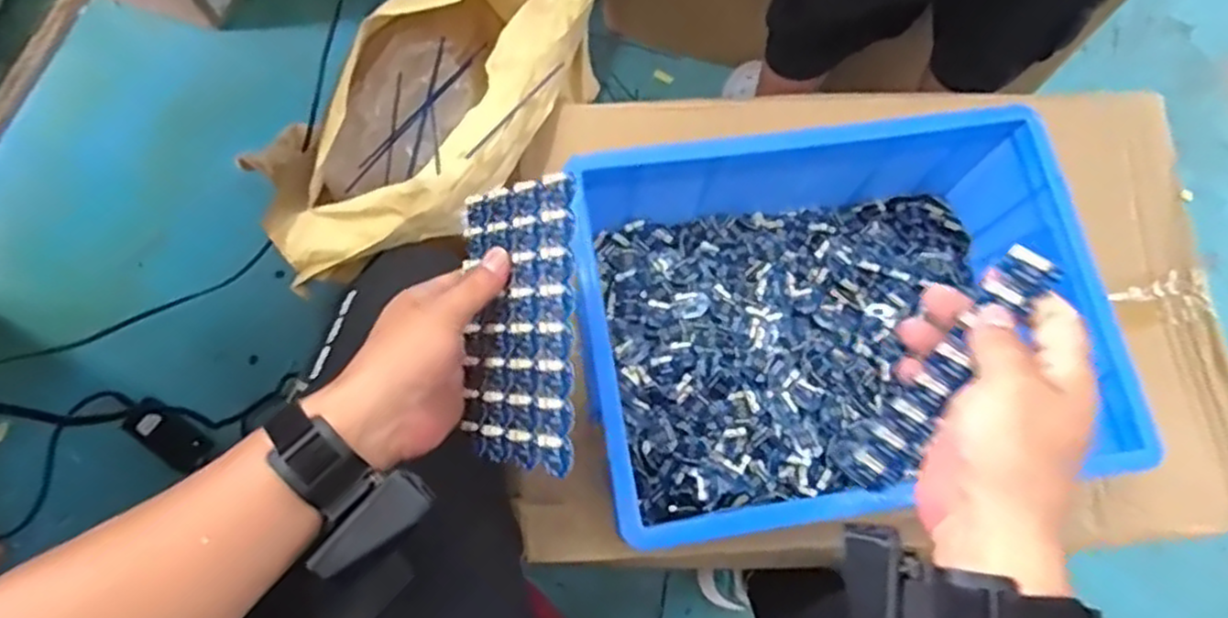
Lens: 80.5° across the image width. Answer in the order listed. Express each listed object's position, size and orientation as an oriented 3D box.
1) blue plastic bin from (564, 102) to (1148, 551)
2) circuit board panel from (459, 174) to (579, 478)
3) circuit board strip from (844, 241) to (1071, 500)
[{"bbox_3d":[0.183,0.011,0.617,0.386,0.131,0.315,-11,76,-5],"label":"blue plastic bin"},{"bbox_3d":[-0.062,0.008,0.451,0.006,0.110,0.173,3,85,-43],"label":"circuit board panel"},{"bbox_3d":[0.187,0.040,0.411,0.026,0.011,0.168,28,119,5],"label":"circuit board strip"}]

